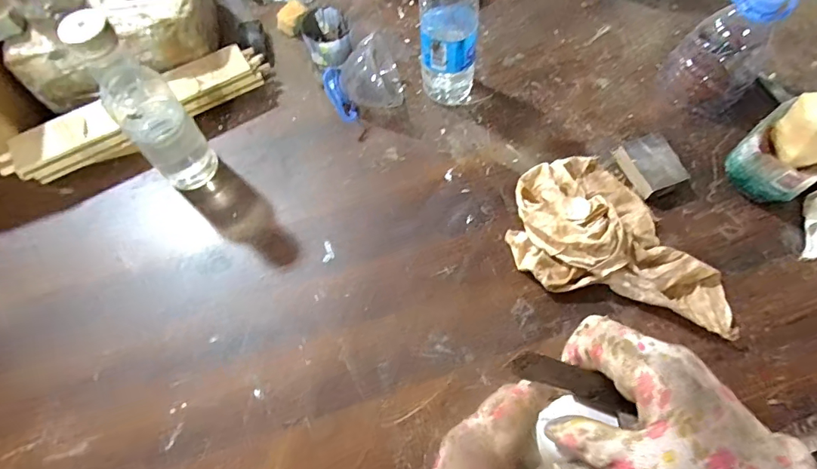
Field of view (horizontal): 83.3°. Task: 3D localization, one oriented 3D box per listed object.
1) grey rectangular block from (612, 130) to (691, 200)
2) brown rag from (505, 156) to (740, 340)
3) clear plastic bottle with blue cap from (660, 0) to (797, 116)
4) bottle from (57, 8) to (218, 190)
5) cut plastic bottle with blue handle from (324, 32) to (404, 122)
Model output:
[{"bbox_3d":[0.286,-0.083,0.544,0.054,0.026,0.070,-18,65,-7],"label":"grey rectangular block"},{"bbox_3d":[0.234,-0.011,0.495,0.230,0.055,0.172,13,66,8],"label":"brown rag"},{"bbox_3d":[0.386,-0.231,0.554,0.098,0.139,0.103,37,71,17],"label":"clear plastic bottle with blue cap"},{"bbox_3d":[-0.260,-0.121,0.468,0.060,0.209,0.049,-38,69,-15],"label":"bottle"},{"bbox_3d":[-0.054,-0.196,0.579,0.114,0.075,0.078,-36,69,-14],"label":"cut plastic bottle with blue handle"}]

